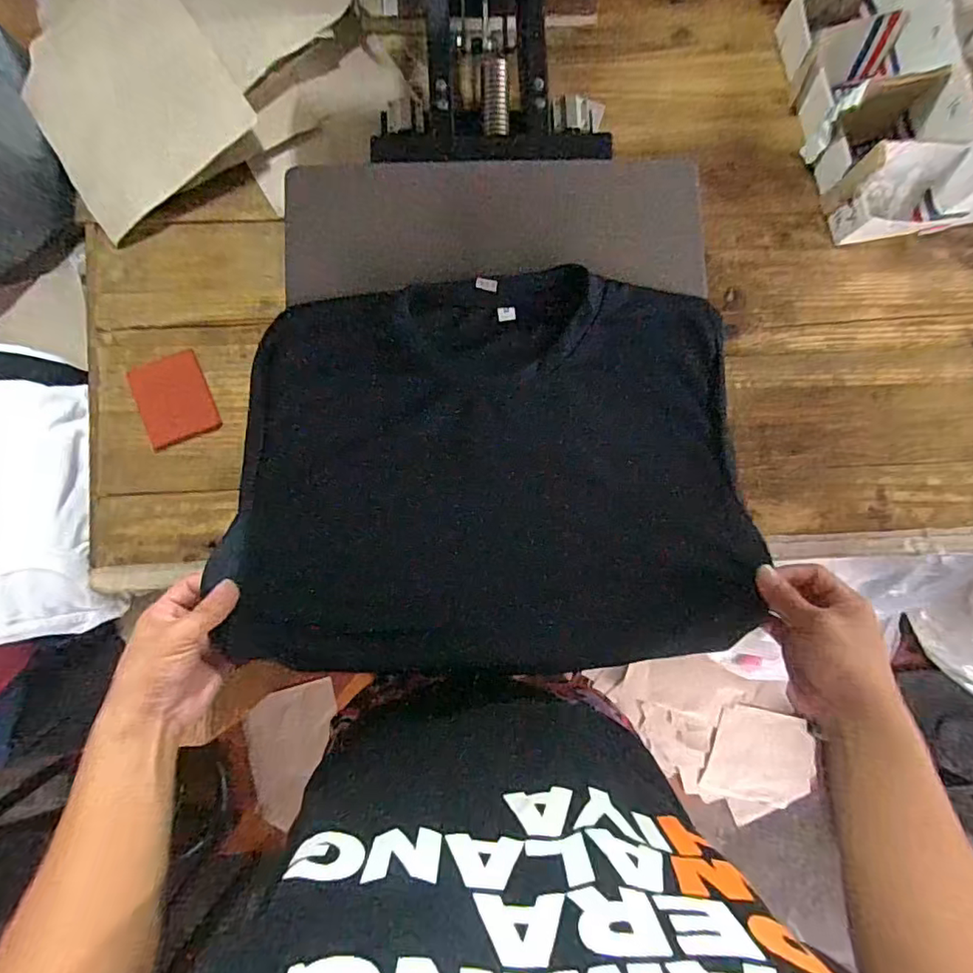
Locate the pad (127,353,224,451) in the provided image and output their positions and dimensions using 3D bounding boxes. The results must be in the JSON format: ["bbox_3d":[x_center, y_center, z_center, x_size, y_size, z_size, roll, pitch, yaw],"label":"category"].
[{"bbox_3d":[-0.342,-0.096,0.597,0.074,0.007,0.093,-22,86,-5],"label":"pad"}]

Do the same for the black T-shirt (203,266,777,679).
[{"bbox_3d":[0.005,0.000,0.507,0.434,0.100,0.351,-2,84,-3],"label":"black T-shirt"}]

